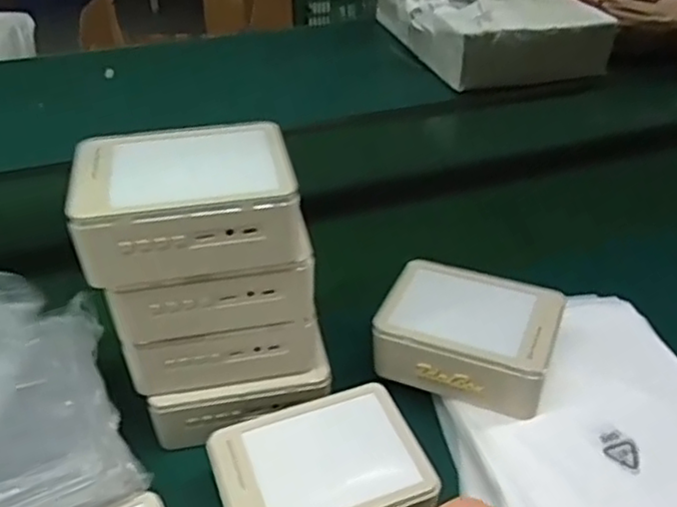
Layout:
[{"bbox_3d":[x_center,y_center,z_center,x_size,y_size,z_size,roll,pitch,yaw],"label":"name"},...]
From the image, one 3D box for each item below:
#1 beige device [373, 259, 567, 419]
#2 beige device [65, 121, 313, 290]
[{"bbox_3d":[0.111,0.065,0.581,0.144,0.053,0.111,15,39,20],"label":"beige device"},{"bbox_3d":[-0.103,-0.038,0.466,0.144,0.065,0.104,-9,37,-11],"label":"beige device"}]

